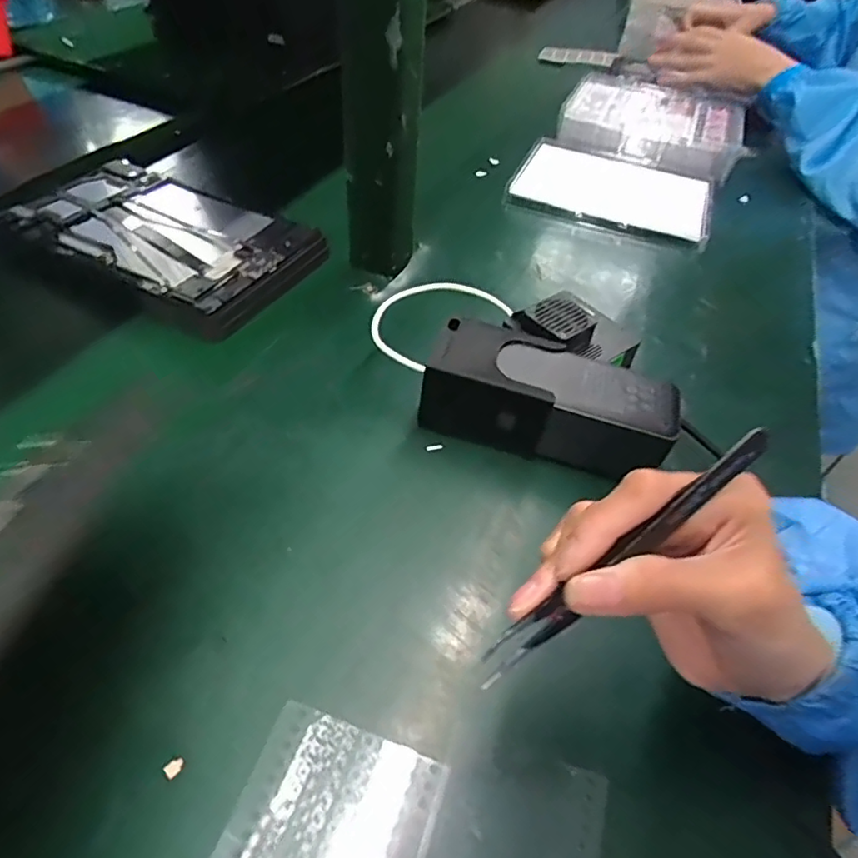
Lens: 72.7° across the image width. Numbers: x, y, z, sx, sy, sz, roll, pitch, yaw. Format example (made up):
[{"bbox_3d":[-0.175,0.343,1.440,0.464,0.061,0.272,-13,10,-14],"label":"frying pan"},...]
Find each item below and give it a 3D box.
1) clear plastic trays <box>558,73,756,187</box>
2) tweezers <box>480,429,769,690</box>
[{"bbox_3d":[0.298,-0.413,0.761,0.218,0.031,0.240,21,52,13],"label":"clear plastic trays"},{"bbox_3d":[0.061,0.042,0.189,0.120,0.013,0.007,-43,58,7],"label":"tweezers"}]

